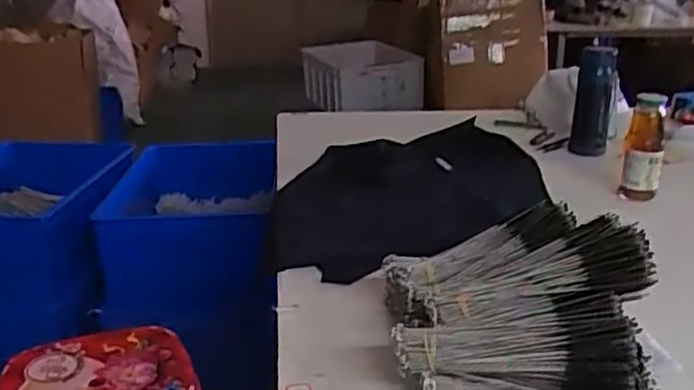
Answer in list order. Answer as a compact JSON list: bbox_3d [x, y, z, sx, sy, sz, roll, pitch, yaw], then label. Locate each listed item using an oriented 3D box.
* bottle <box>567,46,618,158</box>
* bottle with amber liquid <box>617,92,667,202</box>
[{"bbox_3d":[0.464,-0.167,1.339,0.073,0.211,0.061,6,20,17],"label":"bottle"},{"bbox_3d":[0.465,-0.067,1.116,0.057,0.182,0.052,8,21,22],"label":"bottle with amber liquid"}]

